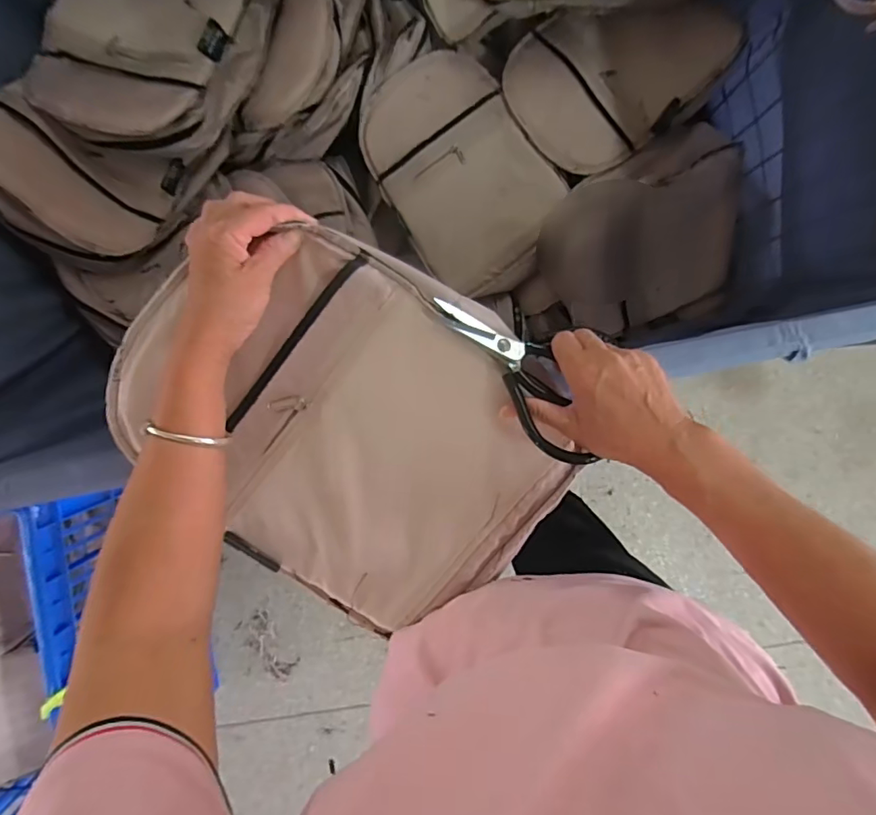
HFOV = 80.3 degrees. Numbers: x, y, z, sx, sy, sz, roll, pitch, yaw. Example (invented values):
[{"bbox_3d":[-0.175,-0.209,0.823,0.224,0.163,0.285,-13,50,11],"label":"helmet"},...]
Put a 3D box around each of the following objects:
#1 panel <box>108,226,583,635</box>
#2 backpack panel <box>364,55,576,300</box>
[{"bbox_3d":[-0.078,0.013,0.457,0.366,0.041,0.276,42,94,-3],"label":"panel"},{"bbox_3d":[0.047,-0.410,0.937,0.261,0.091,0.394,-36,93,3],"label":"backpack panel"}]

